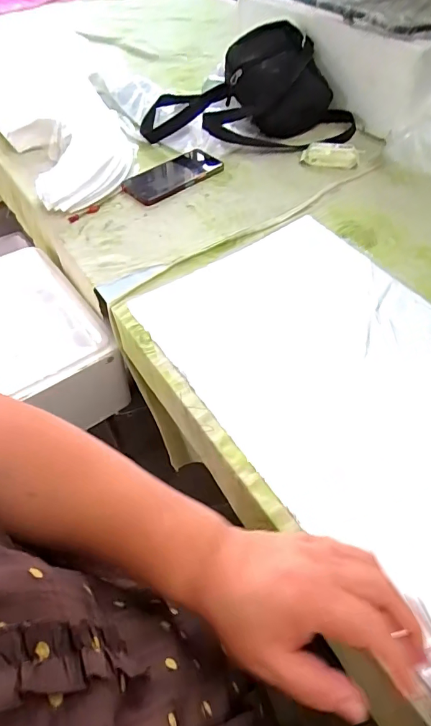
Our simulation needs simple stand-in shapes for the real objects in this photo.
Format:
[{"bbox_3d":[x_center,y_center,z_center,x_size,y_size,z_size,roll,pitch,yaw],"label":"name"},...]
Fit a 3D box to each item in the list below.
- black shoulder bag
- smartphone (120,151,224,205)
[{"bbox_3d":[0.054,-0.481,0.782,0.383,0.132,0.194,2,52,4],"label":"black shoulder bag"},{"bbox_3d":[-0.070,-0.315,0.743,0.167,0.015,0.094,-31,57,-20],"label":"smartphone"}]

